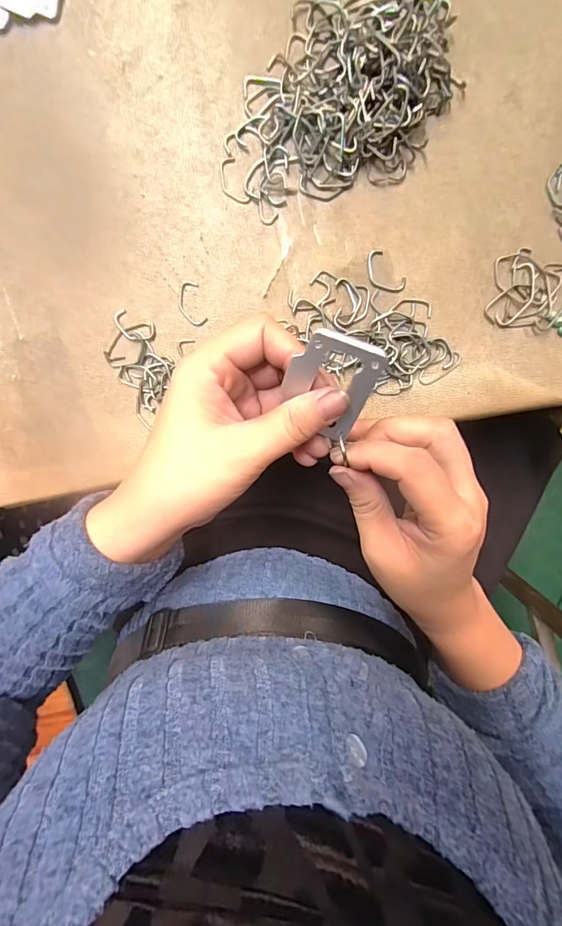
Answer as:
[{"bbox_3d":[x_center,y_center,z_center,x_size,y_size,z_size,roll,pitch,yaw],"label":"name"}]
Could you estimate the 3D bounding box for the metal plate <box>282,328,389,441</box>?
[{"bbox_3d":[0.021,-0.033,0.187,0.036,0.004,0.050,17,133,-4],"label":"metal plate"}]

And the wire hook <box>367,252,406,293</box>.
[{"bbox_3d":[0.073,-0.133,0.299,0.019,0.004,0.034,-42,96,7],"label":"wire hook"}]

